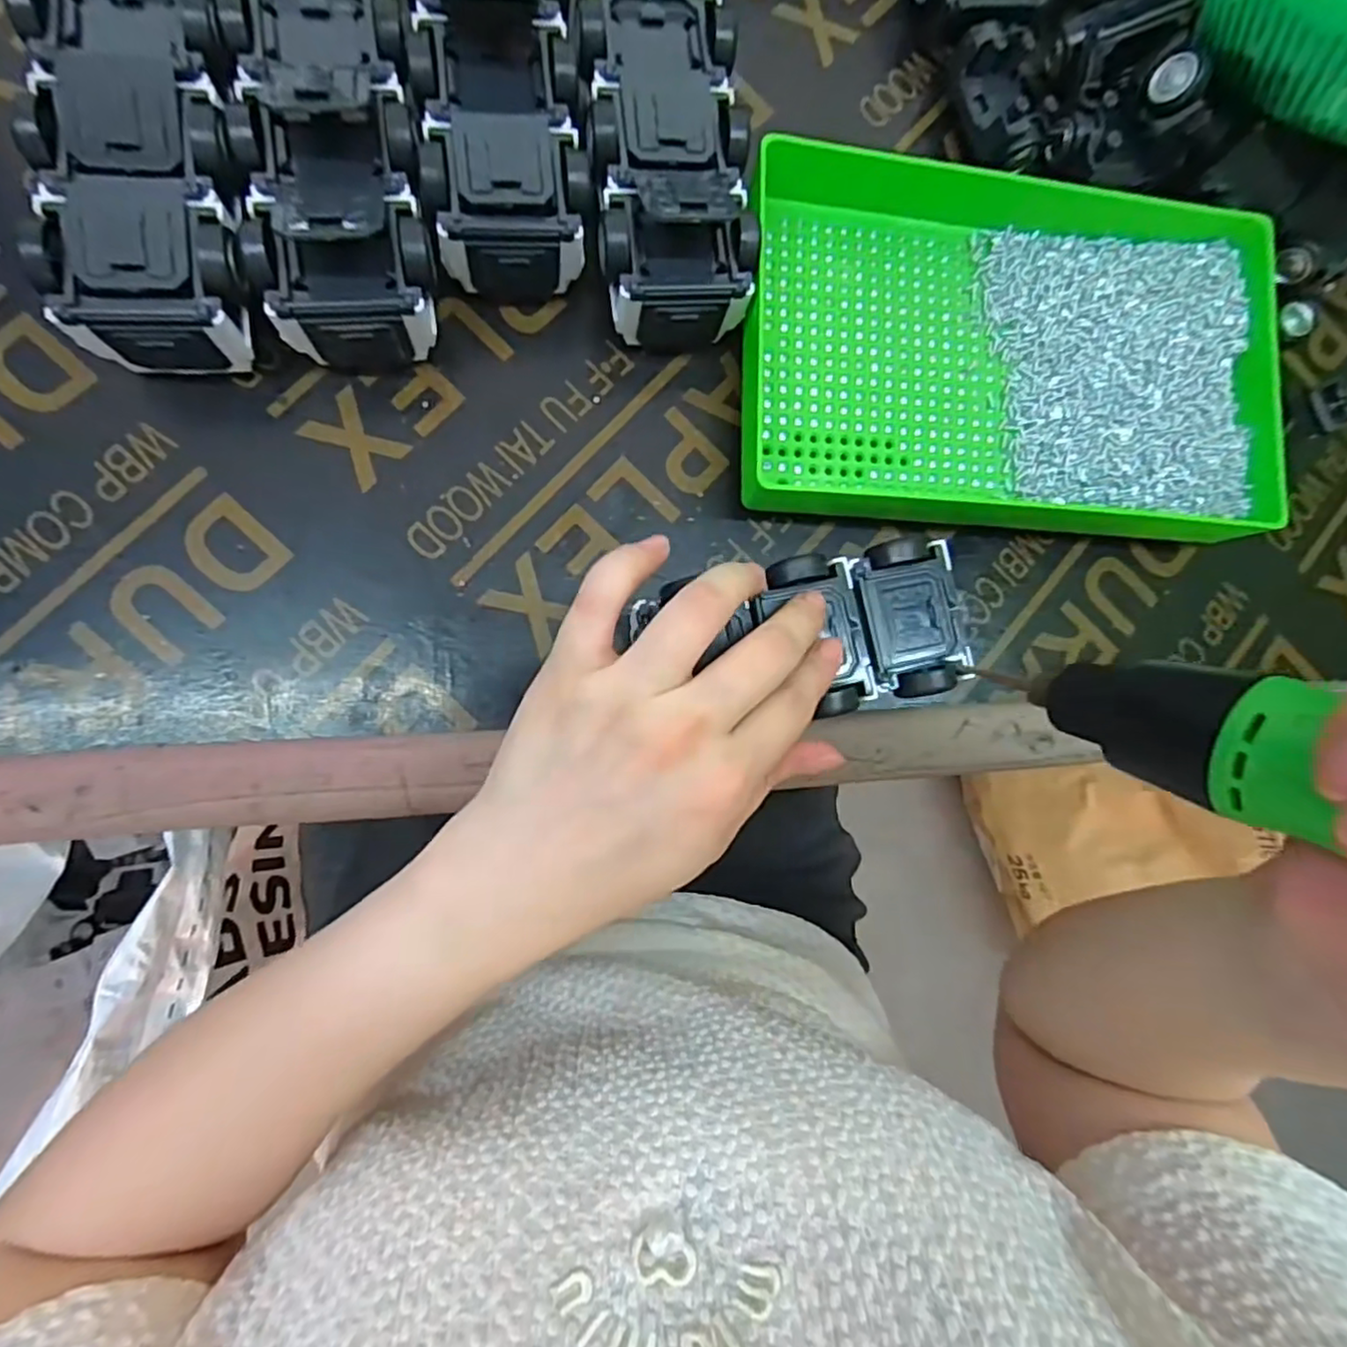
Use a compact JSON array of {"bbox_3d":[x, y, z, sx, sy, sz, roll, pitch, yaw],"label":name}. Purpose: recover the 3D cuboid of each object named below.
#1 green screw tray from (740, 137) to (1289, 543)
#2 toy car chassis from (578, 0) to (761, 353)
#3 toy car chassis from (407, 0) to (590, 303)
[{"bbox_3d":[0.151,-0.148,0.305,0.237,0.037,0.159,3,88,-9],"label":"green screw tray"},{"bbox_3d":[-0.003,-0.204,0.273,0.060,0.057,0.132,-5,89,-10],"label":"toy car chassis"},{"bbox_3d":[-0.068,-0.219,0.268,0.059,0.045,0.128,-5,89,-10],"label":"toy car chassis"}]

